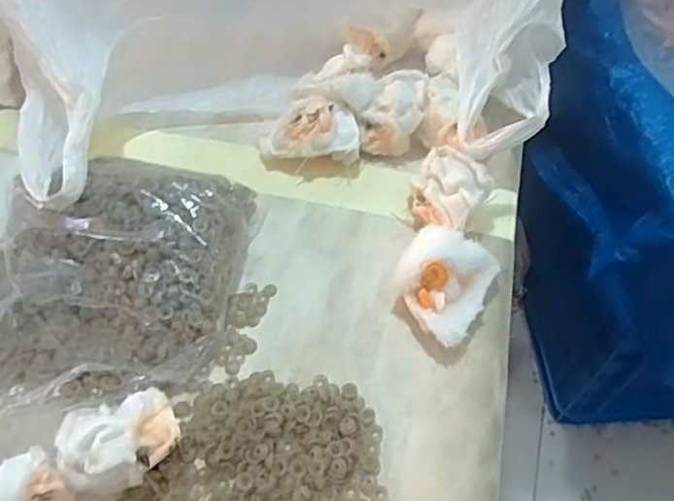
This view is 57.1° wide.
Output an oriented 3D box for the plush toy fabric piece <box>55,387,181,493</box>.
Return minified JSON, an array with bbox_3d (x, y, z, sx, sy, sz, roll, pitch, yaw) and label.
[{"bbox_3d":[-0.112,0.101,0.325,0.056,0.035,0.045,-20,59,-12],"label":"plush toy fabric piece"}]

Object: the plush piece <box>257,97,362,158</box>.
[{"bbox_3d":[-0.020,-0.087,0.456,0.071,0.037,0.043,0,57,1],"label":"plush piece"}]

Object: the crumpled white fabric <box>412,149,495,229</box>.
[{"bbox_3d":[0.074,-0.038,0.411,0.045,0.037,0.041,0,57,0],"label":"crumpled white fabric"}]

